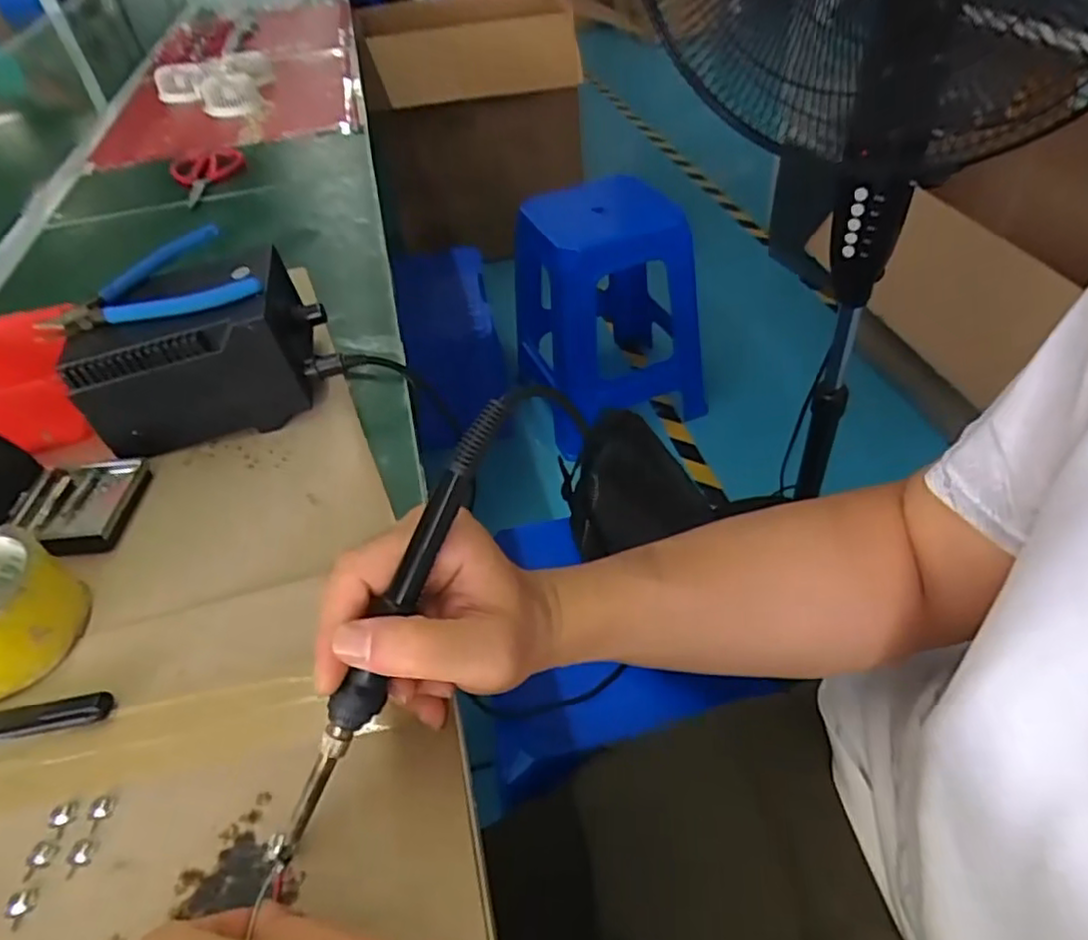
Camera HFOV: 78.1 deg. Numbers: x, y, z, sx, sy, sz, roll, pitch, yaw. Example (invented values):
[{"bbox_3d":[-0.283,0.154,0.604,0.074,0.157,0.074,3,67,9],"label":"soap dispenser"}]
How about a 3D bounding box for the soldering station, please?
[{"bbox_3d":[-0.238,-0.086,0.487,0.159,0.091,0.112,-14,44,-7],"label":"soldering station"}]

